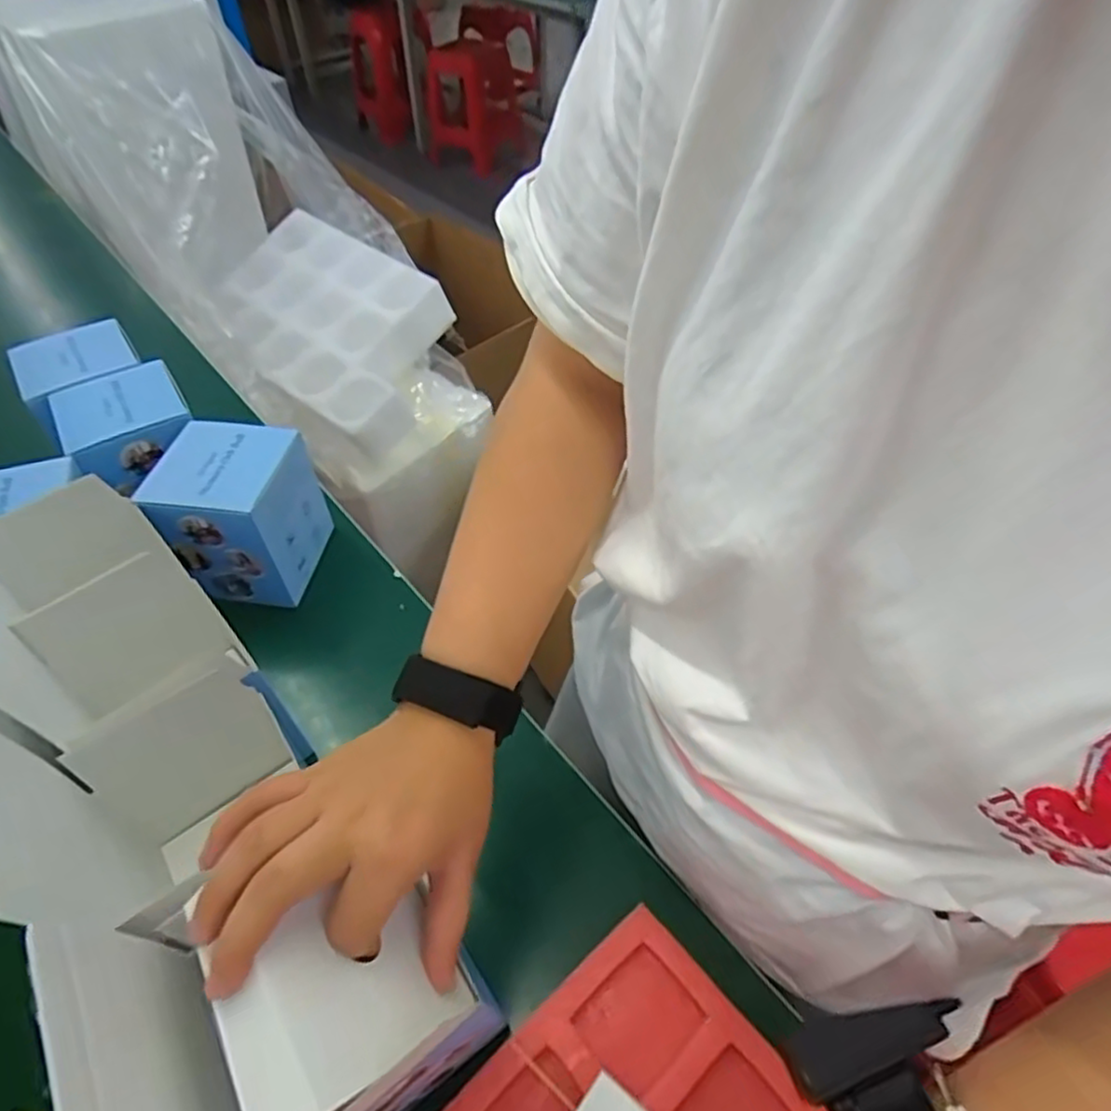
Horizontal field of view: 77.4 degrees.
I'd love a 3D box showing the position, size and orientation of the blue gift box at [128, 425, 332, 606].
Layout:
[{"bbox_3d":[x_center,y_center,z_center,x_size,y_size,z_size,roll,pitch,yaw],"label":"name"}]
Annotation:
[{"bbox_3d":[-0.276,-0.038,0.614,0.098,0.118,0.101,6,49,6],"label":"blue gift box"}]

